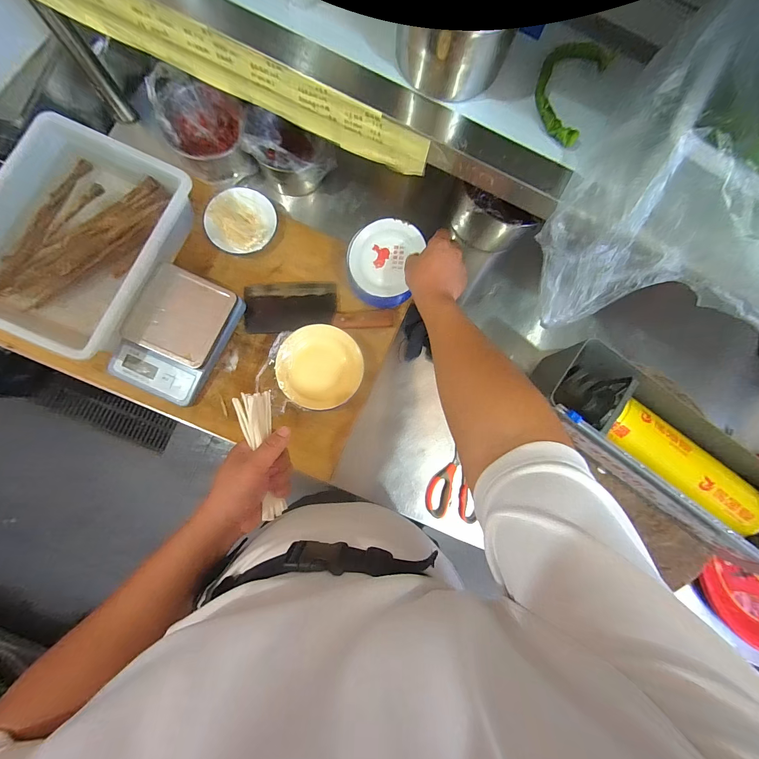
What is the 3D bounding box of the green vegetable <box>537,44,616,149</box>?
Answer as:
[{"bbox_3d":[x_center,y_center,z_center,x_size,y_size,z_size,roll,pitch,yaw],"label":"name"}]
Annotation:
[{"bbox_3d":[0.227,-0.353,0.404,0.072,0.021,0.123,24,82,-1],"label":"green vegetable"}]

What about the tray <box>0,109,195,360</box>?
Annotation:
[{"bbox_3d":[-0.529,-0.240,0.580,0.280,0.087,0.357,21,82,-2],"label":"tray"}]

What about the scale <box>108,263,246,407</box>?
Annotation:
[{"bbox_3d":[-0.368,-0.080,0.603,0.156,0.048,0.224,25,82,-1],"label":"scale"}]

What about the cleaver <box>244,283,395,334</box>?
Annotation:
[{"bbox_3d":[-0.118,-0.143,0.646,0.280,0.026,0.092,-2,83,-5],"label":"cleaver"}]

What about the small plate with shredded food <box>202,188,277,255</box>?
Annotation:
[{"bbox_3d":[-0.267,-0.306,0.649,0.130,0.030,0.132,1,83,-4],"label":"small plate with shredded food"}]

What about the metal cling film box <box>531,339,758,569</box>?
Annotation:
[{"bbox_3d":[0.476,0.138,0.515,0.508,0.096,0.133,36,82,0],"label":"metal cling film box"}]

